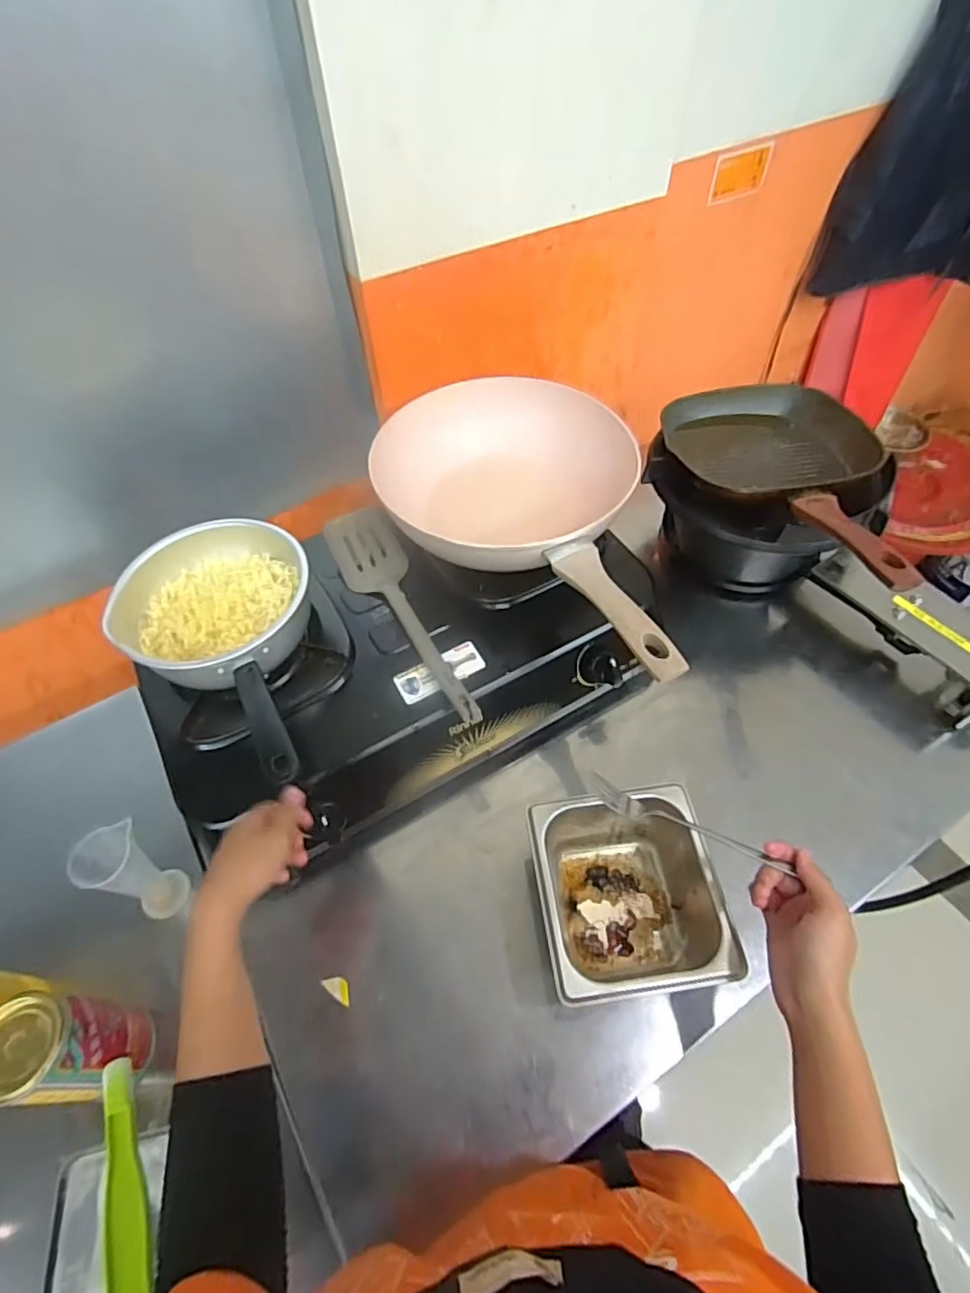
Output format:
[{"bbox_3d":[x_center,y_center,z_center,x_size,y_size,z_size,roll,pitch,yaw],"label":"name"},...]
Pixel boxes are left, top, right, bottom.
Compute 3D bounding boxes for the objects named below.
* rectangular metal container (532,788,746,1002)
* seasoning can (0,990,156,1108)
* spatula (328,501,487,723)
[{"bbox_3d":[0.131,0.241,0.580,0.156,0.098,0.169,-8,55,-3],"label":"rectangular metal container"},{"bbox_3d":[-0.342,0.334,0.495,0.069,0.133,0.067,-1,55,1],"label":"seasoning can"},{"bbox_3d":[-0.096,-0.040,0.685,0.079,0.039,0.318,-23,57,-13],"label":"spatula"}]

